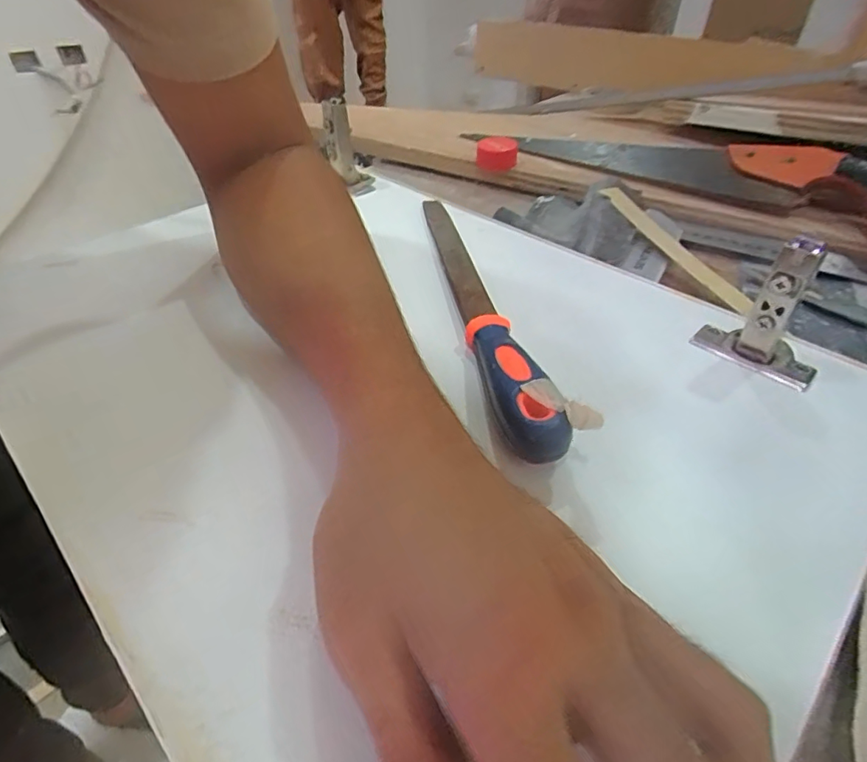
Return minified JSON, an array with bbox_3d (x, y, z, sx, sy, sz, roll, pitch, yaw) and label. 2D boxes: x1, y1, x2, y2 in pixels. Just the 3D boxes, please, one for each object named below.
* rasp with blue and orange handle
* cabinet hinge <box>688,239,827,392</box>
[{"bbox_3d":[0.022,-0.058,0.324,0.025,0.027,0.286,-6,42,-8],"label":"rasp with blue and orange handle"},{"bbox_3d":[0.175,-0.040,0.266,0.058,0.073,0.036,26,47,26],"label":"cabinet hinge"}]

